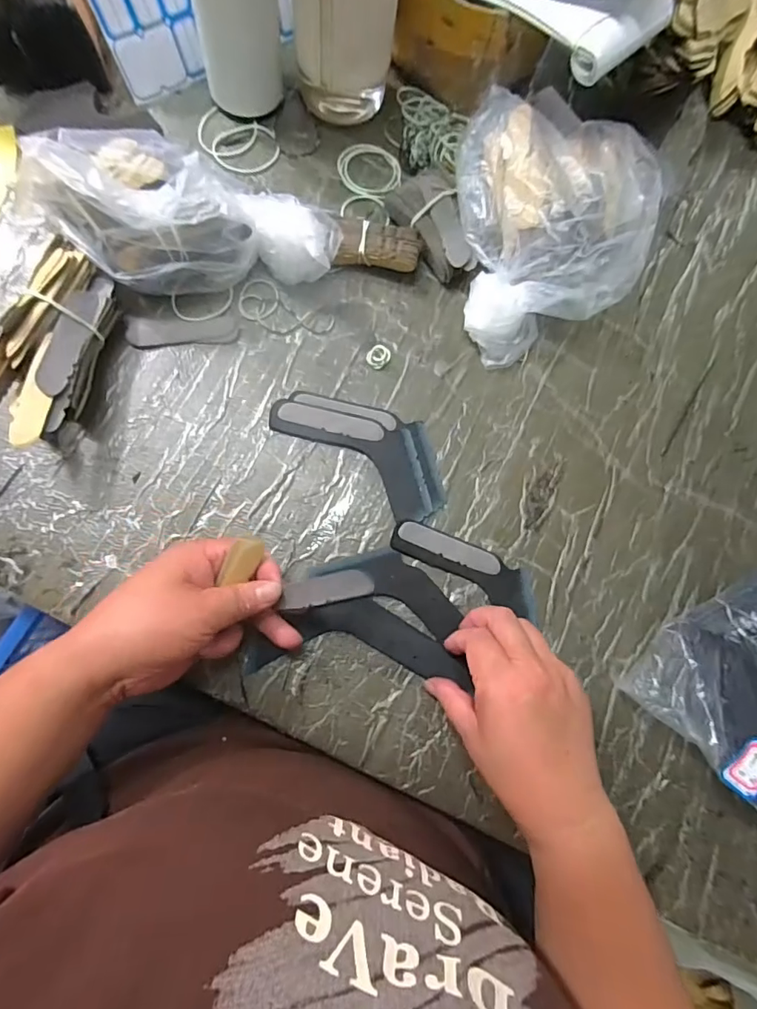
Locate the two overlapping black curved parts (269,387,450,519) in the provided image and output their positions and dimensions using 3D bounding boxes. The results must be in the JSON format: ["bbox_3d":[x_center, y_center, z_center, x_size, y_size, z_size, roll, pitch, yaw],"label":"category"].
[{"bbox_3d":[-0.007,-0.049,0.394,0.146,0.005,0.069,37,78,1],"label":"two overlapping black curved parts"}]

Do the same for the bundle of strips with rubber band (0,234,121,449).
[{"bbox_3d":[-0.230,-0.111,0.359,0.058,0.051,0.142,18,78,-3],"label":"bundle of strips with rubber band"}]

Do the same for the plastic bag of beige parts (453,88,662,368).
[{"bbox_3d":[0.158,-0.234,0.409,0.179,0.074,0.212,-3,80,-7],"label":"plastic bag of beige parts"}]

